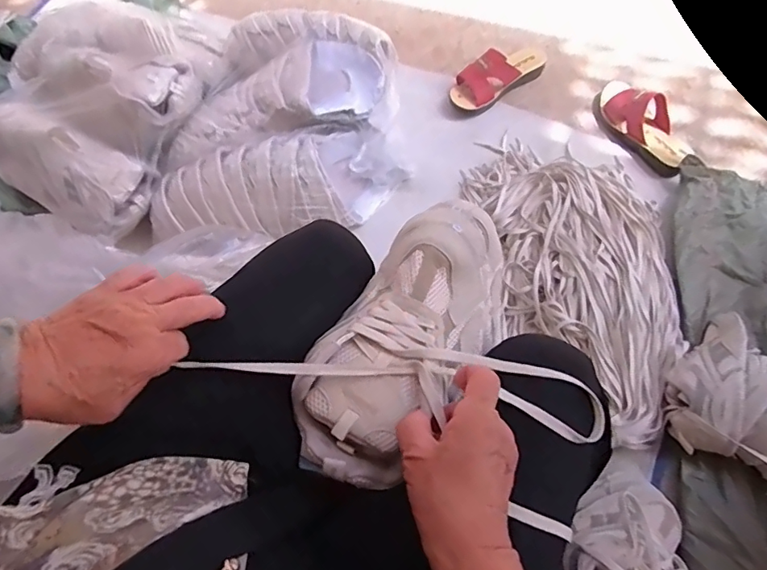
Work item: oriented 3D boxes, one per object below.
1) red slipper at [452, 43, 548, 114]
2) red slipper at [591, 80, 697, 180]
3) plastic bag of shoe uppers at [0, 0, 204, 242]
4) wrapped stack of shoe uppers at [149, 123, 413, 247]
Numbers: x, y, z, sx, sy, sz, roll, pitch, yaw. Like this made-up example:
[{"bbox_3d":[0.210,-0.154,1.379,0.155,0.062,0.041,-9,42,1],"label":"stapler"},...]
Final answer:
[{"bbox_3d":[0.230,-0.428,0.995,0.221,0.067,0.091,-40,72,-9],"label":"red slipper"},{"bbox_3d":[0.489,-0.306,0.943,0.090,0.065,0.229,-27,70,-5],"label":"red slipper"},{"bbox_3d":[-0.514,-0.324,0.876,0.351,0.140,0.409,20,73,12],"label":"plastic bag of shoe uppers"},{"bbox_3d":[-0.180,-0.162,0.856,0.444,0.130,0.153,-20,70,-2],"label":"wrapped stack of shoe uppers"}]

